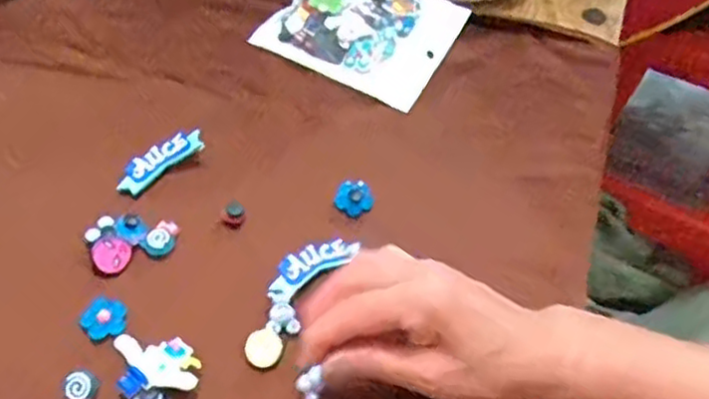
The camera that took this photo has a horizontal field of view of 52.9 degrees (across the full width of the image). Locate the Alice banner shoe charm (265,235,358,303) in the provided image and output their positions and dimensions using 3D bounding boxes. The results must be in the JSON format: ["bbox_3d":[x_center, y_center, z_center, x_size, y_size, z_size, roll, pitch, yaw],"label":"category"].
[{"bbox_3d":[-0.028,0.041,0.446,0.065,0.007,0.023,-33,61,-25],"label":"Alice banner shoe charm"}]

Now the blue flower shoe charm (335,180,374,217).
[{"bbox_3d":[-0.001,0.000,0.472,0.026,0.012,0.024,1,53,-2],"label":"blue flower shoe charm"}]

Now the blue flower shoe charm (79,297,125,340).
[{"bbox_3d":[-0.146,0.068,0.413,0.024,0.004,0.025,1,53,-2],"label":"blue flower shoe charm"}]

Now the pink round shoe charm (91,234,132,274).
[{"bbox_3d":[-0.149,0.033,0.437,0.024,0.007,0.023,1,53,-2],"label":"pink round shoe charm"}]

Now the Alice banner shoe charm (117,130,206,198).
[{"bbox_3d":[-0.131,-0.027,0.480,0.061,0.004,0.022,-39,75,-18],"label":"Alice banner shoe charm"}]

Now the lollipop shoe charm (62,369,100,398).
[{"bbox_3d":[-0.148,0.105,0.385,0.018,0.007,0.026,-12,54,-11],"label":"lollipop shoe charm"}]

